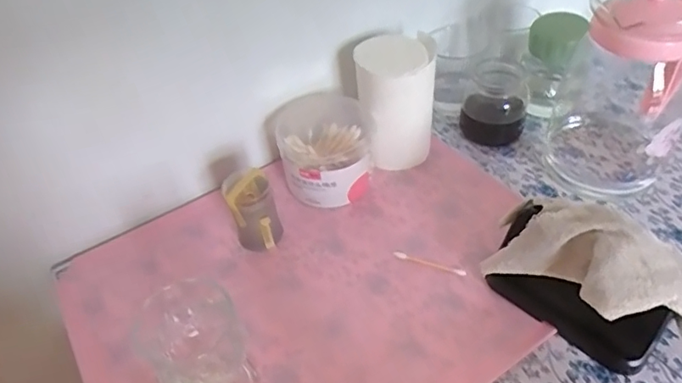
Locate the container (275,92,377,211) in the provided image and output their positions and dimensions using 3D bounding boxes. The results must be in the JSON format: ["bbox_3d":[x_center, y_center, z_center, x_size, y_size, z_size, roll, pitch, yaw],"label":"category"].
[{"bbox_3d":[-0.016,-0.044,0.571,0.100,0.075,0.100,-13,43,-7],"label":"container"}]

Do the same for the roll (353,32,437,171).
[{"bbox_3d":[0.059,-0.090,0.567,0.081,0.131,0.078,0,43,7],"label":"roll"}]

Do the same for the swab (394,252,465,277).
[{"bbox_3d":[0.084,0.068,0.499,0.071,0.004,0.008,15,47,21],"label":"swab"}]

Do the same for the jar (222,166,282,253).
[{"bbox_3d":[-0.086,0.020,0.516,0.044,0.079,0.041,-3,43,3],"label":"jar"}]

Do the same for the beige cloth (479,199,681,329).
[{"bbox_3d":[0.201,0.064,0.403,0.170,0.072,0.071,24,52,28],"label":"beige cloth"}]

